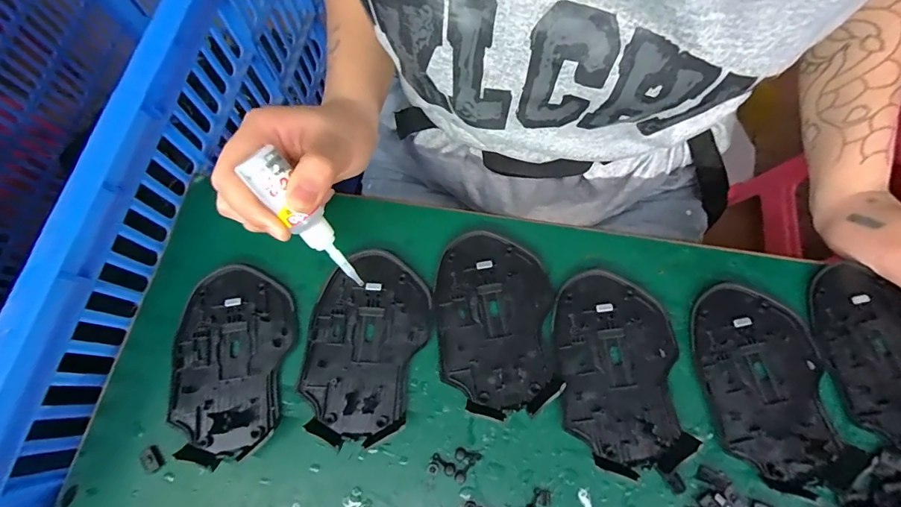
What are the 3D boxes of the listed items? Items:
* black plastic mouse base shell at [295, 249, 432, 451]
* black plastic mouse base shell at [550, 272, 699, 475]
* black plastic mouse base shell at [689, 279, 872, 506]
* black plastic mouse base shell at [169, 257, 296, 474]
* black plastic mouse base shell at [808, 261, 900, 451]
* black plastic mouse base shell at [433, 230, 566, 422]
[{"bbox_3d":[-0.054,0.054,0.258,0.071,0.009,0.112,11,70,6],"label":"black plastic mouse base shell"},{"bbox_3d":[0.099,0.065,0.250,0.070,0.009,0.113,1,69,2],"label":"black plastic mouse base shell"},{"bbox_3d":[0.184,0.074,0.245,0.070,0.005,0.112,-5,69,0],"label":"black plastic mouse base shell"},{"bbox_3d":[-0.137,0.063,0.256,0.071,0.008,0.113,2,69,3],"label":"black plastic mouse base shell"},{"bbox_3d":[0.258,0.062,0.246,0.066,0.011,0.117,-8,69,-1],"label":"black plastic mouse base shell"},{"bbox_3d":[0.027,0.039,0.261,0.071,0.009,0.112,-2,69,1],"label":"black plastic mouse base shell"}]

